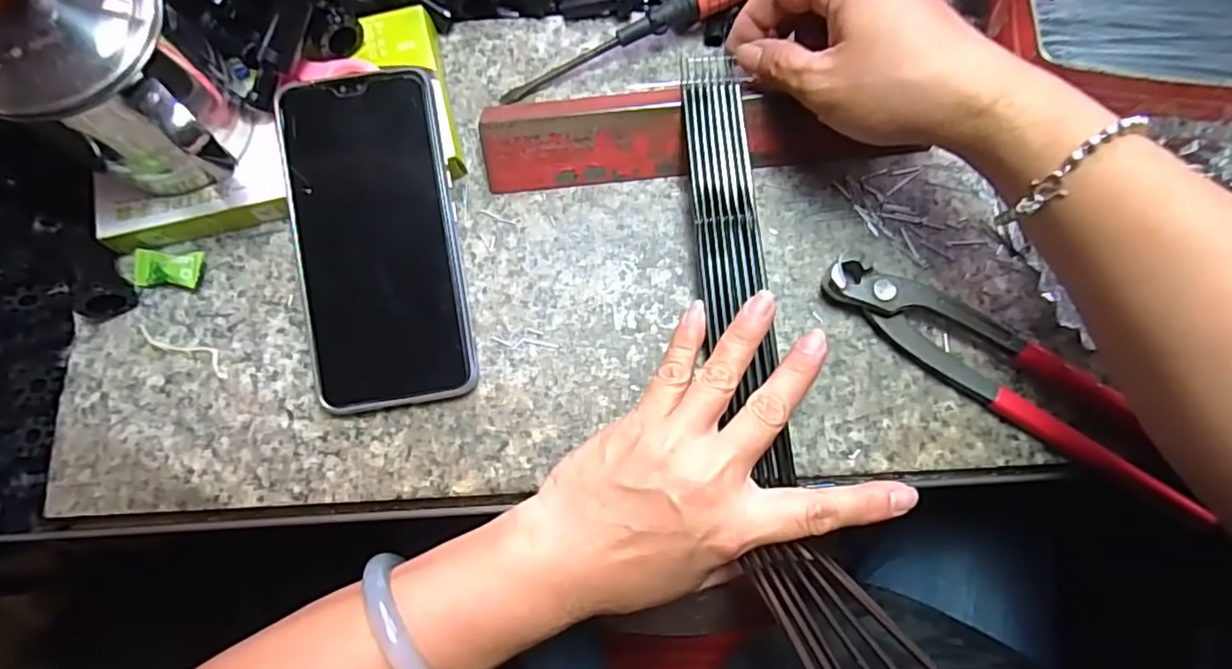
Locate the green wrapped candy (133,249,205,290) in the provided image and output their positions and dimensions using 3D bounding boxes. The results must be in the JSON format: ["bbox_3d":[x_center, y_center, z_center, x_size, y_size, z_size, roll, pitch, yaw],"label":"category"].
[{"bbox_3d":[-0.225,-0.033,0.308,0.034,0.008,0.019,4,78,1],"label":"green wrapped candy"}]

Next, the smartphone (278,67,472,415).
[{"bbox_3d":[-0.114,-0.045,0.296,0.074,0.007,0.157,-9,88,0],"label":"smartphone"}]

